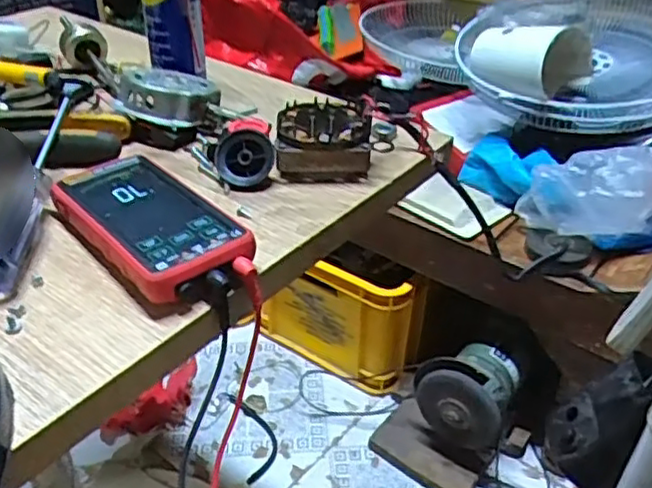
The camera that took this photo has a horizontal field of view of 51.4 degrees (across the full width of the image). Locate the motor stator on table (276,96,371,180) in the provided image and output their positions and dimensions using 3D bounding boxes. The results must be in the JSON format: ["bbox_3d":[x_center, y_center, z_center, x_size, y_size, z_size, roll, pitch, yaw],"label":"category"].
[{"bbox_3d":[-0.002,-0.083,0.529,0.069,0.040,0.072,1,35,1],"label":"motor stator on table"}]

